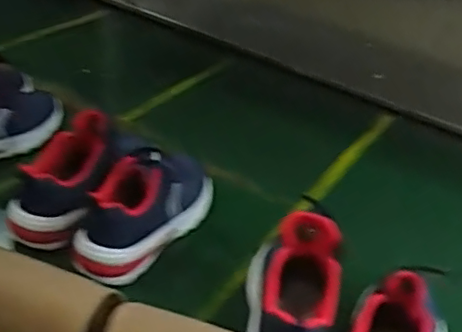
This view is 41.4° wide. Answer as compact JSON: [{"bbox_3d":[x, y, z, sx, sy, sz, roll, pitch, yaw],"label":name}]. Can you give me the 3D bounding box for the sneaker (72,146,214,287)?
[{"bbox_3d":[-0.107,0.050,0.755,0.084,0.102,0.225,23,37,21],"label":"sneaker"}]

